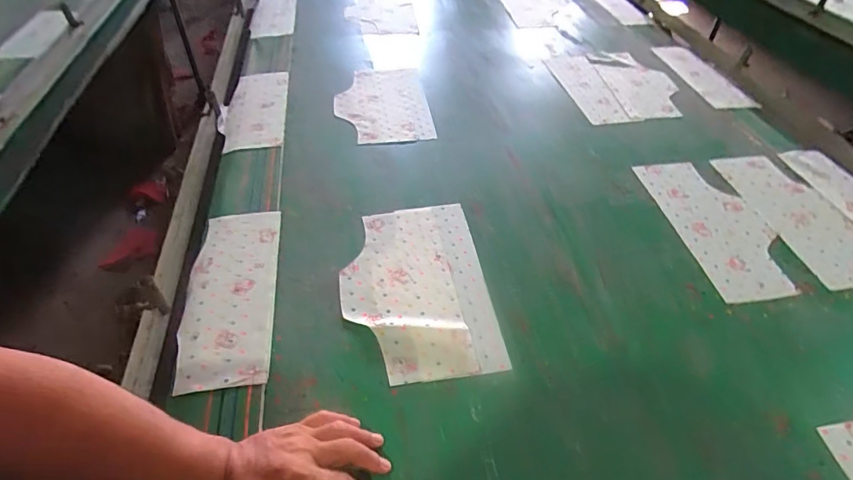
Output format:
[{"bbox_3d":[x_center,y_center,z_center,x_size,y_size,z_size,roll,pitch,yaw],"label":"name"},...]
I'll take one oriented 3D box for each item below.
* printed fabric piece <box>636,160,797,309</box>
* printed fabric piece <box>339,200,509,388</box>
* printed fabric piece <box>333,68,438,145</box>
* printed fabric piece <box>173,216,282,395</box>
[{"bbox_3d":[0.501,-0.031,0.805,0.164,0.005,0.322,-3,46,-6],"label":"printed fabric piece"},{"bbox_3d":[-0.018,0.062,0.702,0.210,0.007,0.316,-5,46,-8],"label":"printed fabric piece"},{"bbox_3d":[-0.105,-0.314,1.067,0.201,0.020,0.318,-11,46,-1],"label":"printed fabric piece"},{"bbox_3d":[-0.290,0.073,0.696,0.128,0.010,0.322,-8,46,-4],"label":"printed fabric piece"}]

